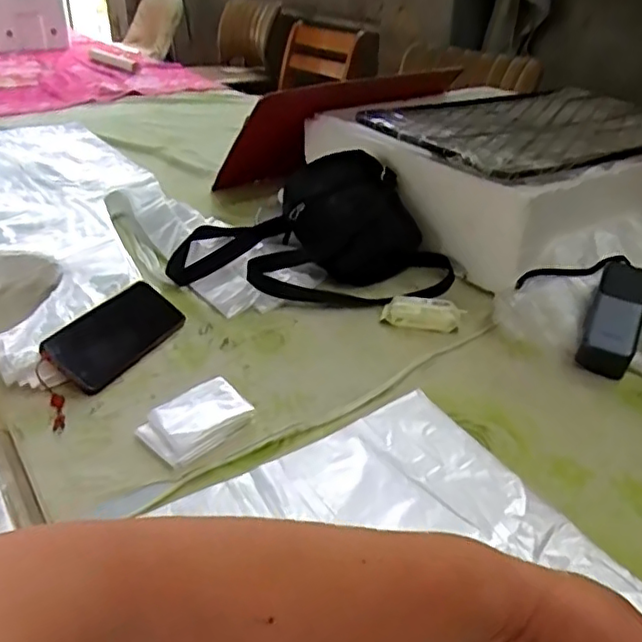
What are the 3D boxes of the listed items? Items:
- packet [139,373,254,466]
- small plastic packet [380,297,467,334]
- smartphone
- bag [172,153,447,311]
[{"bbox_3d":[-0.121,0.096,0.607,0.097,0.019,0.074,-25,39,-34],"label":"packet"},{"bbox_3d":[0.128,-0.009,0.782,0.098,0.023,0.047,9,32,15],"label":"small plastic packet"},{"bbox_3d":[-0.239,0.014,0.729,0.086,0.017,0.168,38,46,5],"label":"smartphone"},{"bbox_3d":[-0.012,-0.132,0.877,0.385,0.149,0.203,3,31,6],"label":"bag"}]

